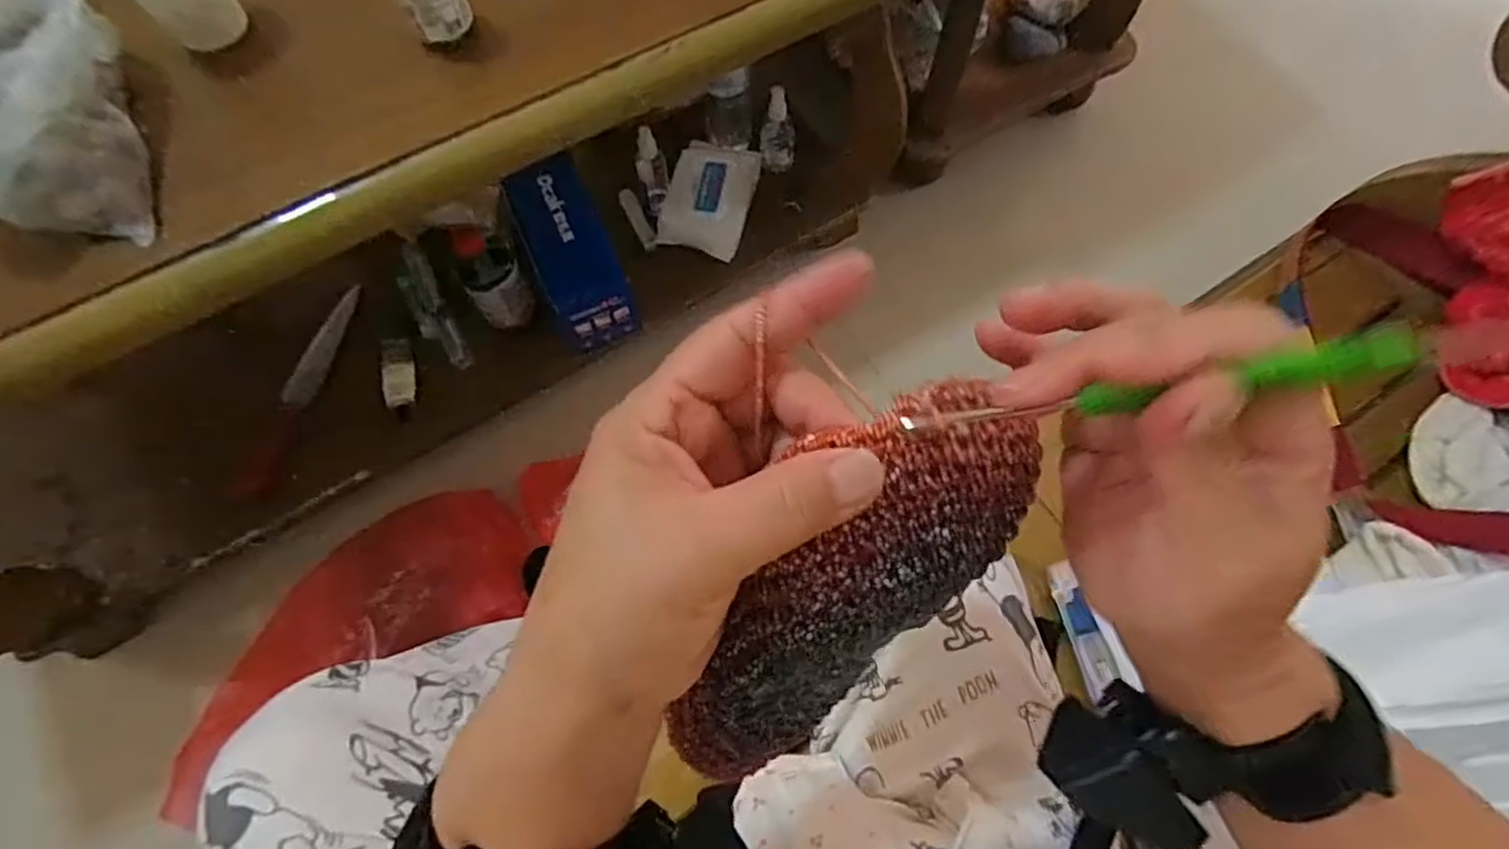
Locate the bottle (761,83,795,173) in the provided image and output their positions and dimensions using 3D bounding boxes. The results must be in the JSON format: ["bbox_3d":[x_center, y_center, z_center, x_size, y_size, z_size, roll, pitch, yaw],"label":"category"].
[{"bbox_3d":[0.031,-0.376,0.887,0.043,0.101,0.042,-1,70,-2],"label":"bottle"}]

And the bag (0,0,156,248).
[{"bbox_3d":[-0.466,-0.213,0.445,0.079,0.104,0.172,-12,71,-5],"label":"bag"}]

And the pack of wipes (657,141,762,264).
[{"bbox_3d":[-0.057,-0.296,0.904,0.102,0.027,0.156,14,71,4],"label":"pack of wipes"}]

